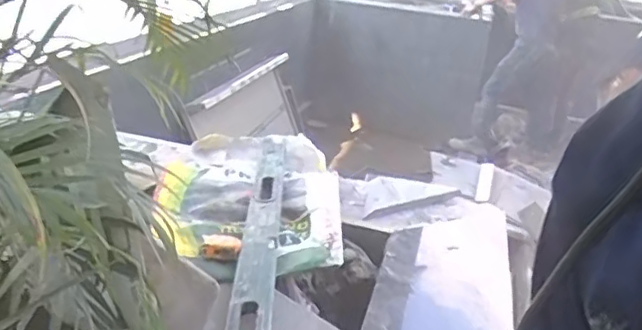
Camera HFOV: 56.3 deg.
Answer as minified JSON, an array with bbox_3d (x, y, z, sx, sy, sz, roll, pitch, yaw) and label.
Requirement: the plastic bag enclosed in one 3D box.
[{"bbox_3d":[-0.141,0.057,1.204,0.358,0.050,0.563,3,22,-9],"label":"plastic bag"}]

